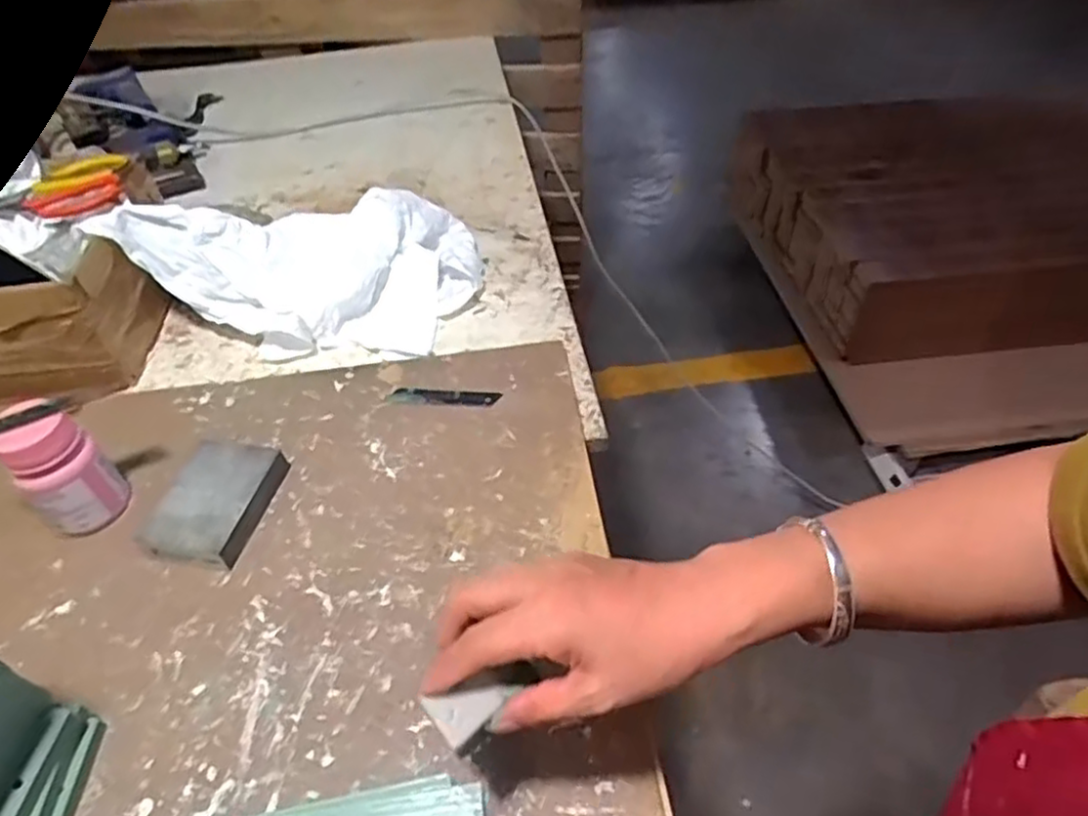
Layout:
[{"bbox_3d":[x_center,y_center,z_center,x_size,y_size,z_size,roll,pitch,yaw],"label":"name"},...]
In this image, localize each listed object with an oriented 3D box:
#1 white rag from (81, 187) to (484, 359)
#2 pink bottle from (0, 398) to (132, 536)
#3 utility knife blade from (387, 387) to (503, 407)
[{"bbox_3d":[-0.232,-0.177,0.730,0.314,0.113,0.228,7,47,9],"label":"white rag"},{"bbox_3d":[-0.359,0.045,0.524,0.058,0.100,0.061,31,55,28],"label":"pink bottle"},{"bbox_3d":[-0.089,-0.010,0.627,0.098,0.004,0.019,5,46,7],"label":"utility knife blade"}]

